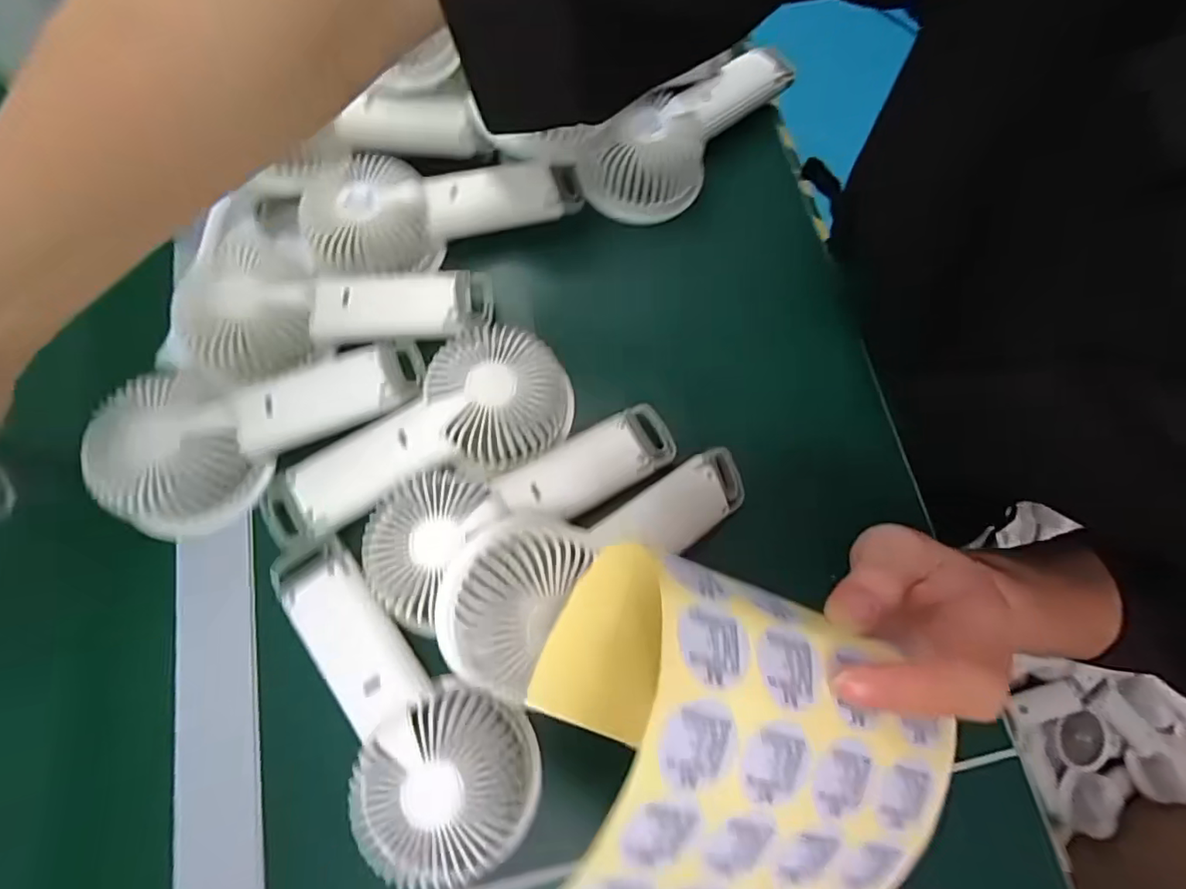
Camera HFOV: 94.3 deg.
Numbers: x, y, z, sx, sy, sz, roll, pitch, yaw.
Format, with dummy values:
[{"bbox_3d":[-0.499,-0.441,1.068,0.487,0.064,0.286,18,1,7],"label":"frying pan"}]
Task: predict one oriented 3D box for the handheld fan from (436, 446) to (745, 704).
[{"bbox_3d":[0.008,0.056,0.290,0.182,0.040,0.072,-22,74,-27],"label":"handheld fan"}]

